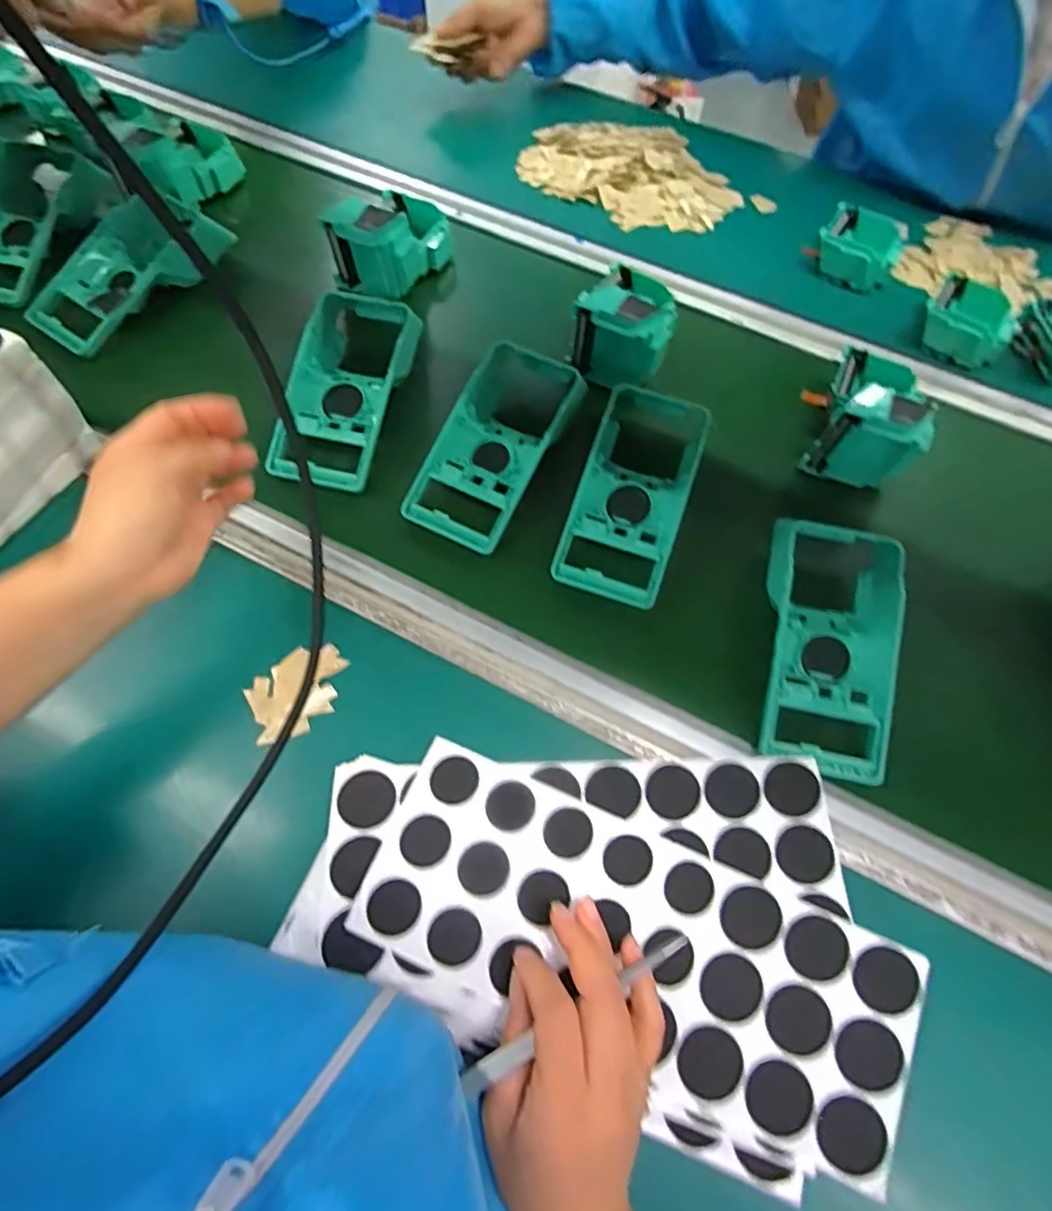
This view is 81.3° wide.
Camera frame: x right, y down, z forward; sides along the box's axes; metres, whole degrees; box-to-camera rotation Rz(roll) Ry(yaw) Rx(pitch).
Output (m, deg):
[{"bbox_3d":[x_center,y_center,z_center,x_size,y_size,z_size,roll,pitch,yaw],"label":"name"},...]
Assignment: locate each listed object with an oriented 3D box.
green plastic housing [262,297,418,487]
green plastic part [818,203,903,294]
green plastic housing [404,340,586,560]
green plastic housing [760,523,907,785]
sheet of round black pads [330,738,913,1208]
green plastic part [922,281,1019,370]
[{"bbox_3d":[-0.150,-0.189,0.525,0.085,0.056,0.193,13,64,5],"label":"green plastic housing"},{"bbox_3d":[0.349,-0.374,0.645,0.080,0.037,0.080,32,67,13],"label":"green plastic part"},{"bbox_3d":[-0.021,-0.136,0.501,0.093,0.049,0.187,20,65,8],"label":"green plastic housing"},{"bbox_3d":[0.211,0.025,0.432,0.099,0.050,0.177,16,64,6],"label":"green plastic housing"},{"bbox_3d":[0.060,0.190,0.343,0.298,0.011,0.121,23,68,7],"label":"sheet of round black pads"},{"bbox_3d":[0.431,-0.276,0.597,0.082,0.032,0.086,40,69,16],"label":"green plastic part"}]

